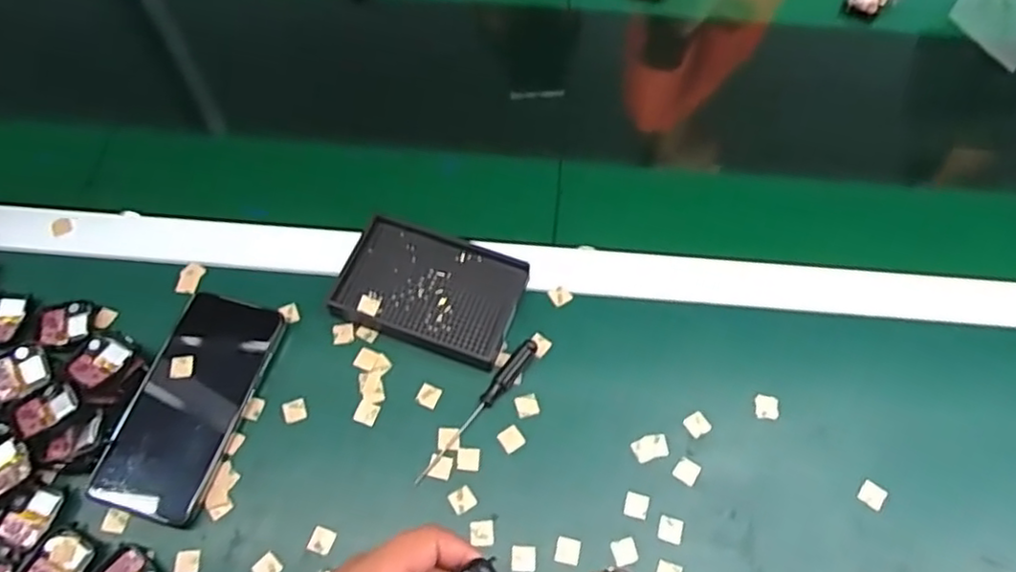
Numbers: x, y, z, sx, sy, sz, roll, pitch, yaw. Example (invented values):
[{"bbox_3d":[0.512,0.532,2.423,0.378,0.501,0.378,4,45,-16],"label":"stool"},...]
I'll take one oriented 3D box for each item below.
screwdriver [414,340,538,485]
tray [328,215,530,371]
[{"bbox_3d":[-0.021,0.090,0.491,0.013,0.011,0.131,33,66,17],"label":"screwdriver"},{"bbox_3d":[-0.058,0.000,0.537,0.134,0.027,0.097,20,63,10],"label":"tray"}]

